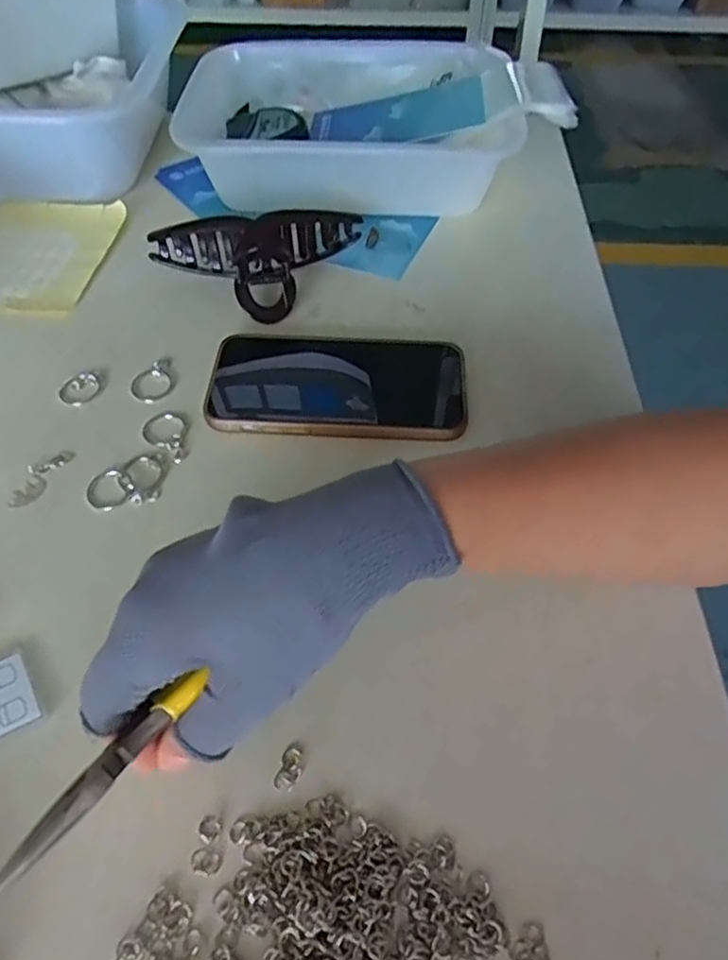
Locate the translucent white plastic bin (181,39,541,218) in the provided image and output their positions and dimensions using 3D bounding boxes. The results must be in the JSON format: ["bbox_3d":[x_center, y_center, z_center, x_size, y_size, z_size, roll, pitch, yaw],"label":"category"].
[{"bbox_3d":[-0.002,-0.275,0.522,0.268,0.063,0.232,12,52,6],"label":"translucent white plastic bin"}]

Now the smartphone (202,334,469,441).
[{"bbox_3d":[-0.016,-0.056,0.388,0.147,0.015,0.075,4,52,0],"label":"smartphone"}]

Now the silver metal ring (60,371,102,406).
[{"bbox_3d":[-0.169,-0.056,0.393,0.022,0.004,0.024,1,52,-2],"label":"silver metal ring"}]

